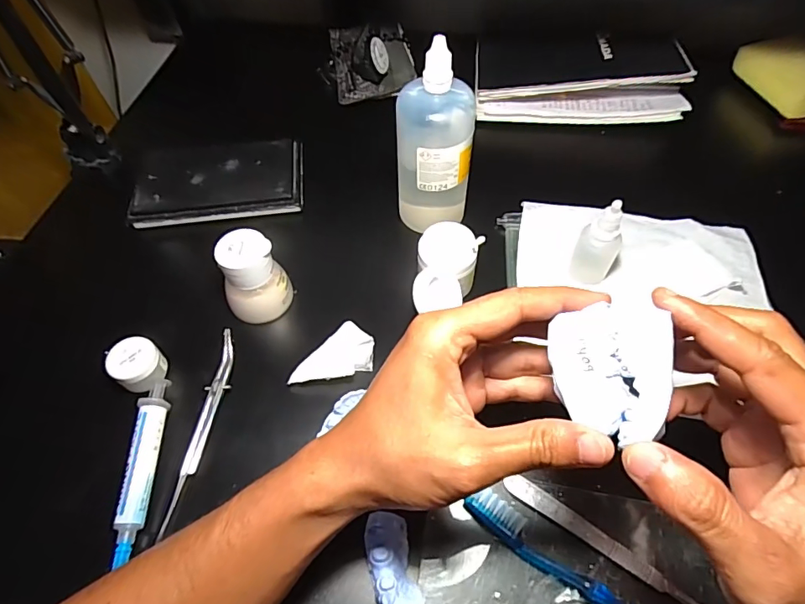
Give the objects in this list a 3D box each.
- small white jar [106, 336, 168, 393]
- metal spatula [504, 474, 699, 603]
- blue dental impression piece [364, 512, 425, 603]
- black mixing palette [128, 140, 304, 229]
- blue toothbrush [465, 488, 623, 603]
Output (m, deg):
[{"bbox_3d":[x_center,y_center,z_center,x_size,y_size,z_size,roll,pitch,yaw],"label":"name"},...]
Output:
[{"bbox_3d":[-0.186,0.045,0.341,0.031,0.028,0.031,-1,55,1],"label":"small white jar"},{"bbox_3d":[0.120,0.142,0.281,0.130,0.004,0.013,29,63,20],"label":"metal spatula"},{"bbox_3d":[-0.004,0.151,0.271,0.025,0.018,0.058,-13,56,-8],"label":"blue dental impression piece"},{"bbox_3d":[-0.174,-0.115,0.457,0.152,0.026,0.084,-6,56,-3],"label":"black mixing palette"},{"bbox_3d":[0.115,0.167,0.260,0.184,0.011,0.017,34,63,22],"label":"blue toothbrush"}]

